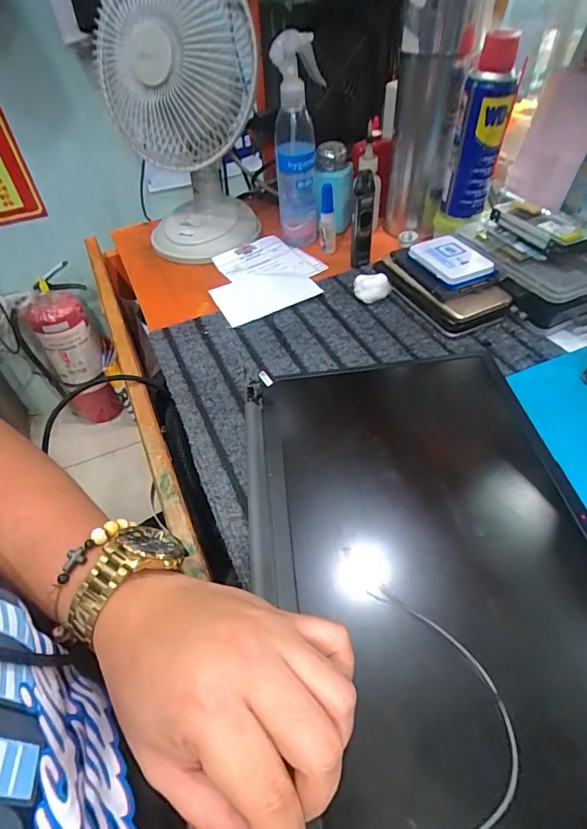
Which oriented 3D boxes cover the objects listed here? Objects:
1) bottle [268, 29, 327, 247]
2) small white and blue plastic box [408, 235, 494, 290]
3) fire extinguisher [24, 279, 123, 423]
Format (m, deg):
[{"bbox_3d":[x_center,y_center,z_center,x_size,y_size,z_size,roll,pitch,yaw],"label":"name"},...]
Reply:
[{"bbox_3d":[0.006,-0.327,0.550,0.054,0.214,0.068,6,49,11],"label":"bottle"},{"bbox_3d":[0.166,-0.163,0.473,0.064,0.013,0.076,-20,50,-14],"label":"small white and blue plastic box"},{"bbox_3d":[-0.635,-0.156,1.315,0.154,0.451,0.117,-27,52,-20],"label":"fire extinguisher"}]

